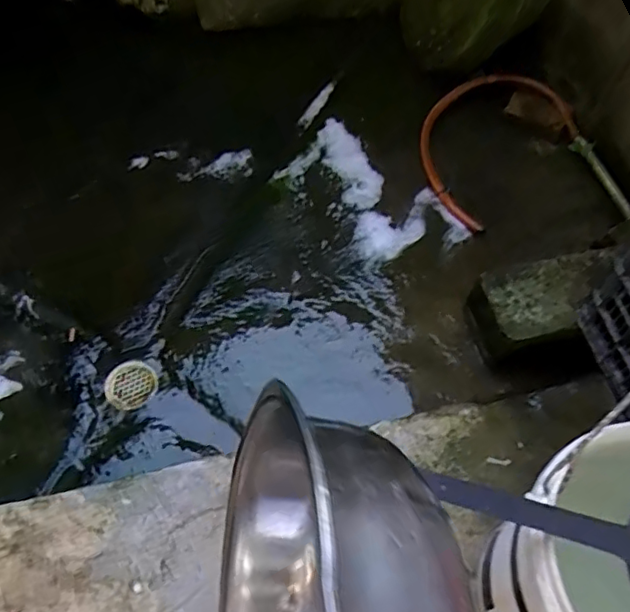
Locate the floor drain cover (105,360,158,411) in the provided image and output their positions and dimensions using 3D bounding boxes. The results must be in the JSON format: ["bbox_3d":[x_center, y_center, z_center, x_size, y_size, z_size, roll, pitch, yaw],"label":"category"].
[{"bbox_3d":[-0.414,0.176,1.338,0.106,0.013,0.113,-1,60,4],"label":"floor drain cover"}]

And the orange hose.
[{"bbox_3d":[0.469,-0.479,1.656,0.529,0.112,0.376,-42,66,-18],"label":"orange hose"}]

